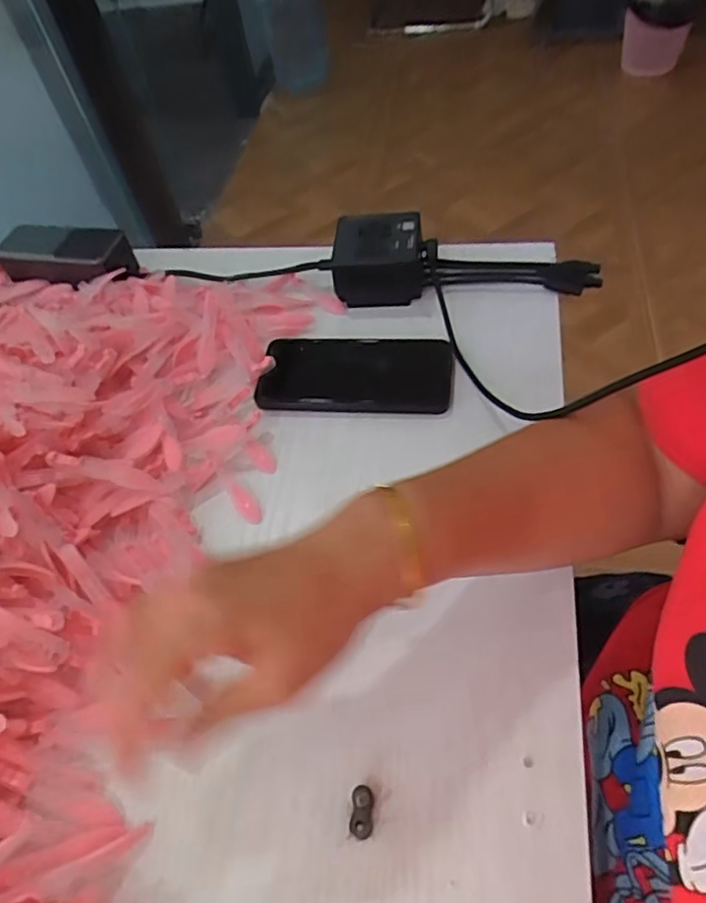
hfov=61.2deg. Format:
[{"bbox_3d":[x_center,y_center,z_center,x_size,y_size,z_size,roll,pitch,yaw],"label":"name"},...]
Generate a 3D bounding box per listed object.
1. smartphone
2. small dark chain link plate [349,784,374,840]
[{"bbox_3d":[0.002,-0.066,0.490,0.152,0.015,0.077,2,54,10],"label":"smartphone"},{"bbox_3d":[0.005,0.188,0.311,0.012,0.013,0.023,1,56,3],"label":"small dark chain link plate"}]

